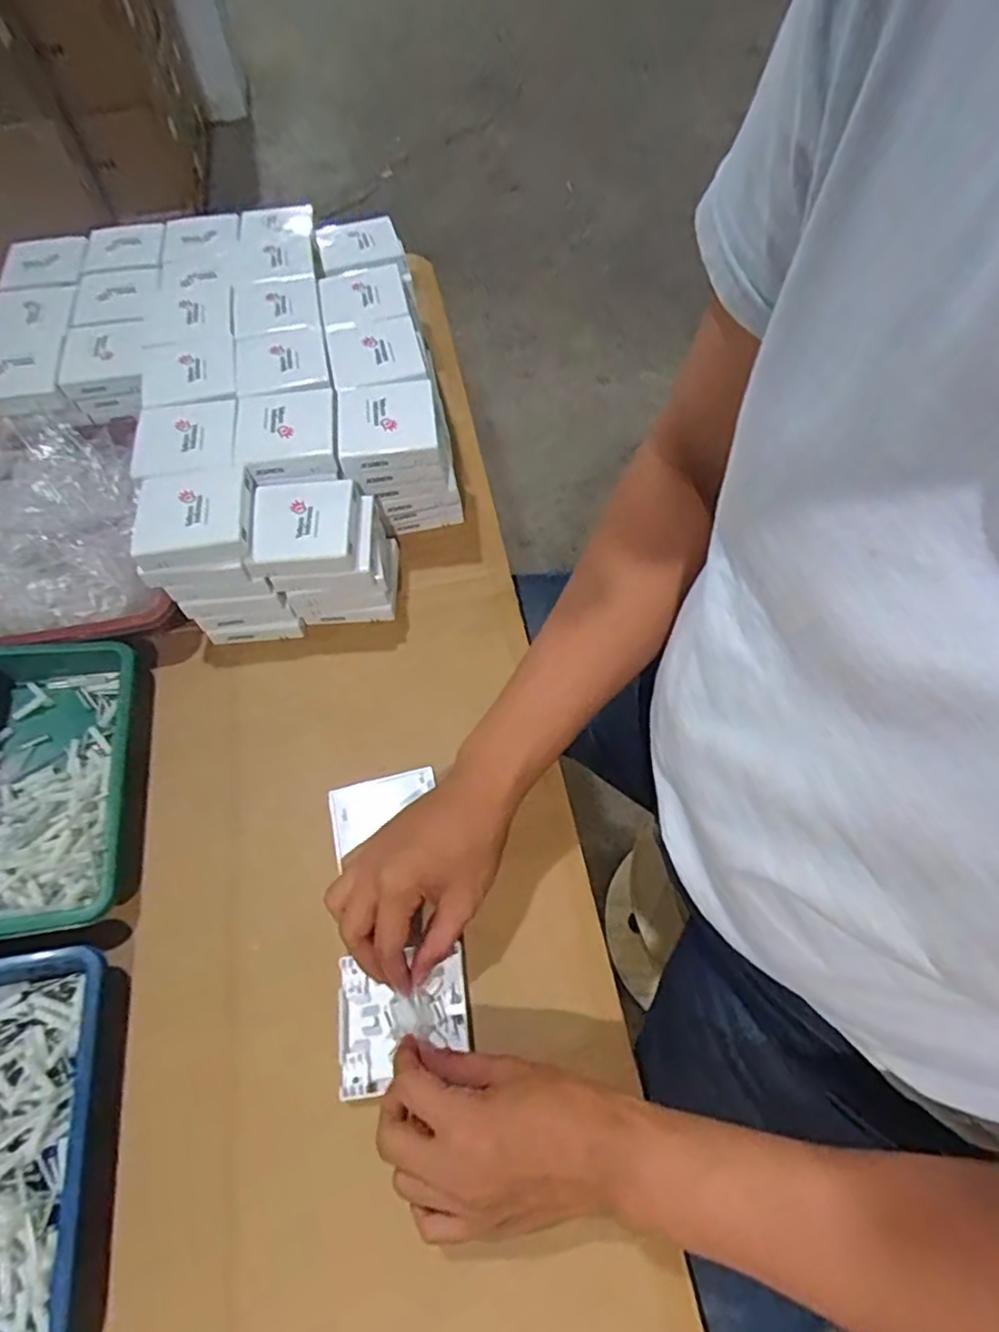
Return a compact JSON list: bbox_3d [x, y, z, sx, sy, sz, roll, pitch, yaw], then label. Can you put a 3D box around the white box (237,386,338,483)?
[{"bbox_3d":[-0.189,-0.205,0.579,0.080,0.024,0.088,-8,60,-3],"label":"white box"}]

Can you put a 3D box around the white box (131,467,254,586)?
[{"bbox_3d":[-0.249,-0.121,0.539,0.091,0.030,0.087,-7,60,-2],"label":"white box"}]

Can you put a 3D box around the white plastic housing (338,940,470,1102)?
[{"bbox_3d":[-0.066,0.242,0.448,0.088,0.014,0.080,-6,61,-4],"label":"white plastic housing"}]

